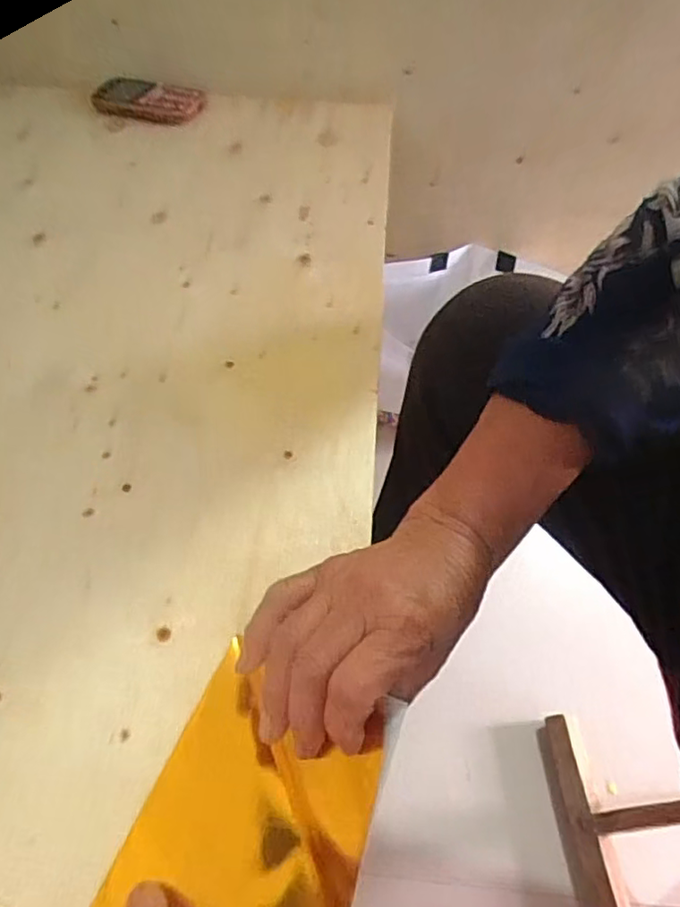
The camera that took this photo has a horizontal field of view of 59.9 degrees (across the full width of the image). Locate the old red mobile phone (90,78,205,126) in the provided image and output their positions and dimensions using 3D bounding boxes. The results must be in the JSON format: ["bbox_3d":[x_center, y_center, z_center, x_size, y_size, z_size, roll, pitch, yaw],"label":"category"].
[{"bbox_3d":[-0.237,-0.442,0.735,0.138,0.019,0.072,15,55,11],"label":"old red mobile phone"}]

